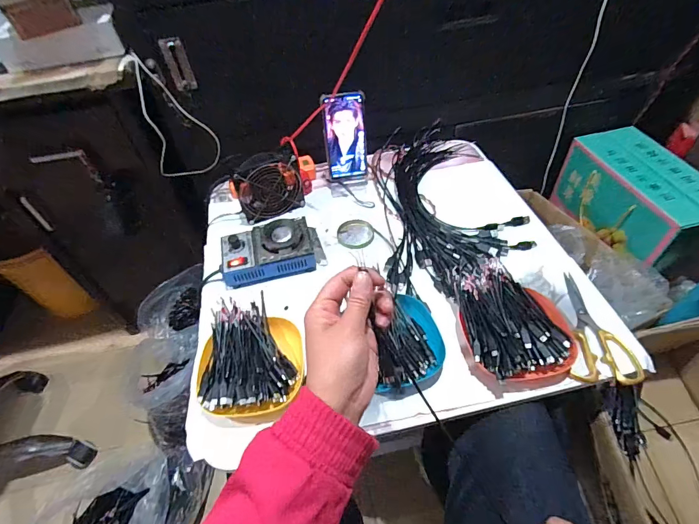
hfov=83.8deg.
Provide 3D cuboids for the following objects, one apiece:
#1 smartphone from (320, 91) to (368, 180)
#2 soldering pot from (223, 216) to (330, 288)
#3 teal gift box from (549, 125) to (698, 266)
[{"bbox_3d":[-0.006,-0.233,0.733,0.076,0.160,0.010,-7,35,-4],"label":"smartphone"},{"bbox_3d":[-0.129,-0.020,0.653,0.166,0.063,0.100,-15,50,-8],"label":"soldering pot"},{"bbox_3d":[0.651,-0.147,0.894,0.163,0.161,0.321,-15,50,-8],"label":"teal gift box"}]

